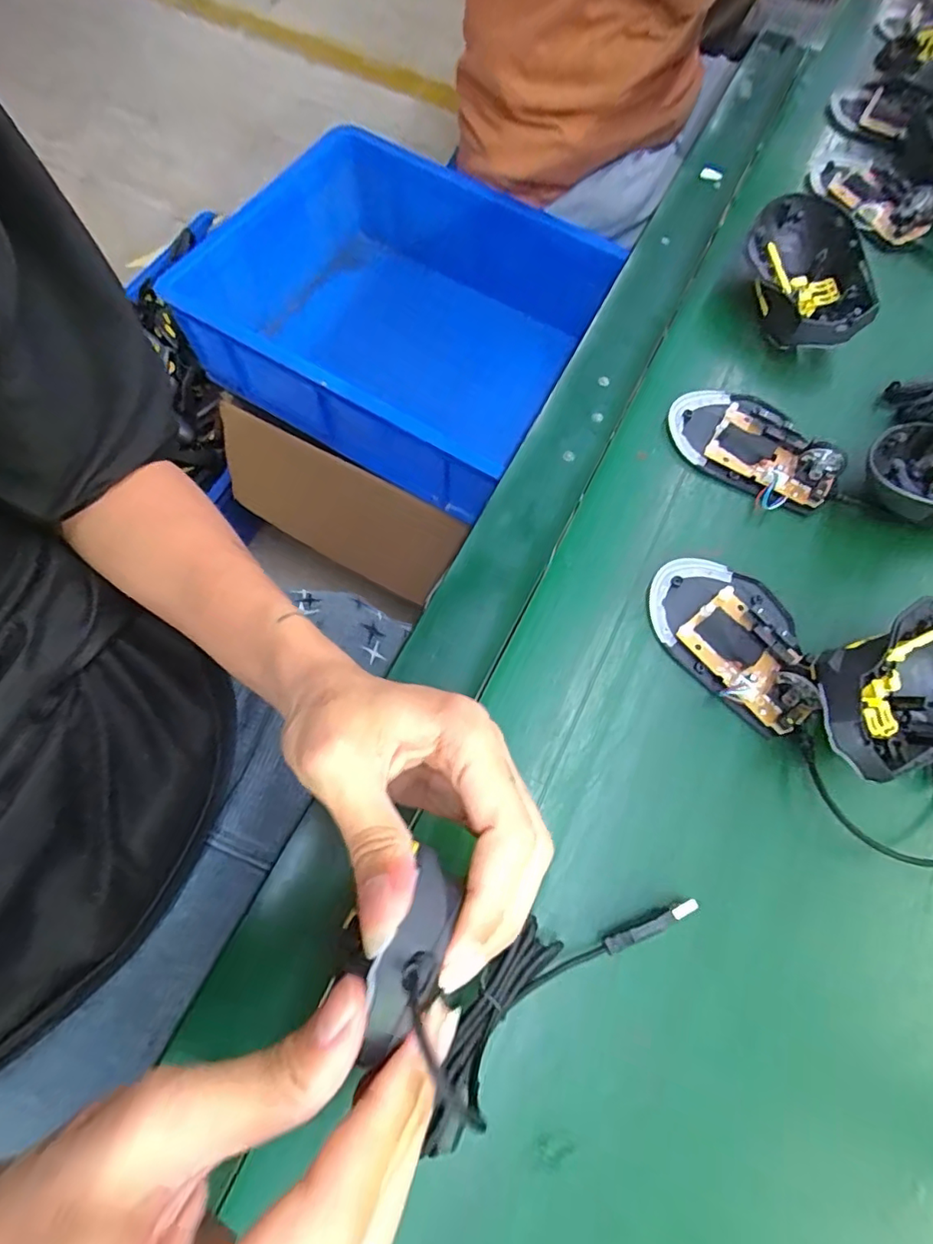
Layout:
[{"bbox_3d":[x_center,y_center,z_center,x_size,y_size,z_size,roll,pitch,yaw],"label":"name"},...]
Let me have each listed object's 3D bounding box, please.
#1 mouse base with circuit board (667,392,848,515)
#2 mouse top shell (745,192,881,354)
[{"bbox_3d":[0.186,-0.117,0.354,0.108,0.031,0.059,43,72,12],"label":"mouse base with circuit board"},{"bbox_3d":[0.237,-0.244,0.396,0.074,0.045,0.122,-10,70,-8],"label":"mouse top shell"}]

